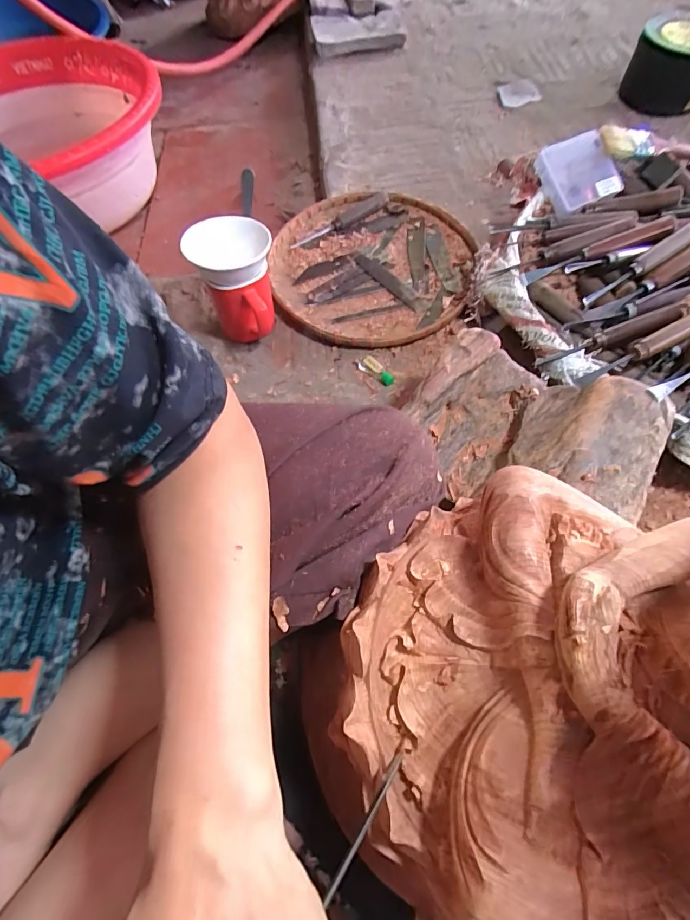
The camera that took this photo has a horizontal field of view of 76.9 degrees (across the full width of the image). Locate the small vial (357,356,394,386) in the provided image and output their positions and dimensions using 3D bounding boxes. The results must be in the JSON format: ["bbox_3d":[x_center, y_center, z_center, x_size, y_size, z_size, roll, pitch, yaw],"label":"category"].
[{"bbox_3d":[0.039,-0.109,0.532,0.049,0.012,0.019,32,69,19],"label":"small vial"}]

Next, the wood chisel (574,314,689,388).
[{"bbox_3d":[0.298,-0.113,0.417,0.174,0.015,0.018,-26,65,-11],"label":"wood chisel"}]

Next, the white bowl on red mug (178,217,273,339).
[{"bbox_3d":[-0.127,-0.213,0.541,0.091,0.137,0.106,-10,62,-1],"label":"white bowl on red mug"}]

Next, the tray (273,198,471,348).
[{"bbox_3d":[0.035,-0.273,0.620,0.279,0.037,0.298,-2,62,3],"label":"tray"}]

